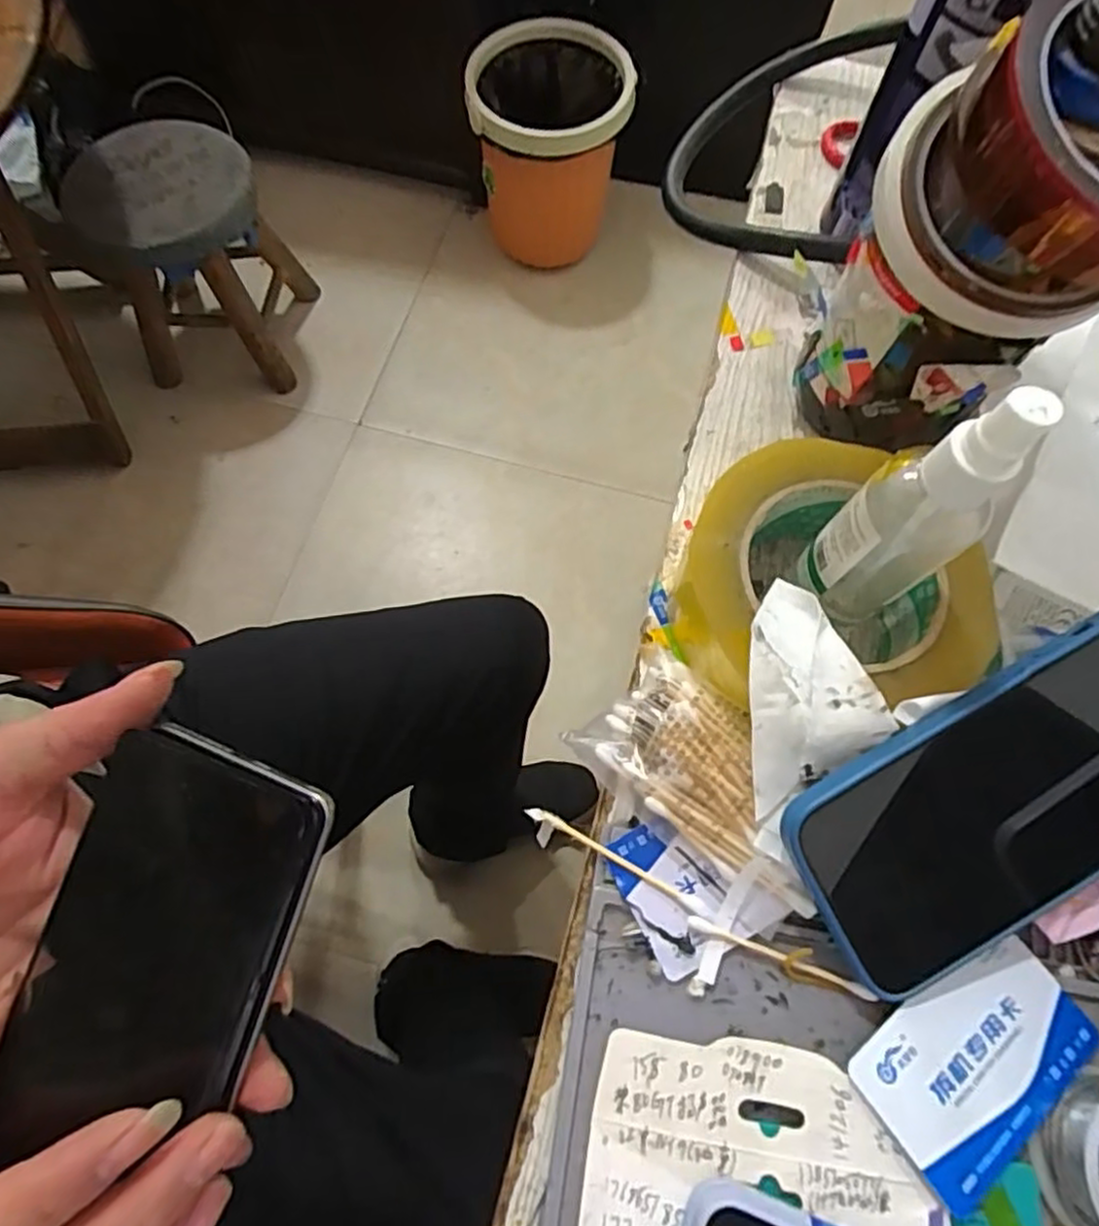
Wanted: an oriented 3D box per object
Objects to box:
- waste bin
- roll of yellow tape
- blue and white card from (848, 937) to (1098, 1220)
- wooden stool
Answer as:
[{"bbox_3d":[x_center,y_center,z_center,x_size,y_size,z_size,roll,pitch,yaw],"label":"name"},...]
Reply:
[{"bbox_3d":[-0.001,-0.829,1.266,0.277,0.290,0.281,3,69,-1],"label":"waste bin"},{"bbox_3d":[0.111,-0.012,0.293,0.112,0.049,0.114,1,69,-2],"label":"roll of yellow tape"},{"bbox_3d":[0.150,0.155,0.245,0.084,0.004,0.055,-34,74,-19],"label":"blue and white card"},{"bbox_3d":[-0.558,-0.560,1.120,0.265,0.315,0.266,3,69,-1],"label":"wooden stool"}]

